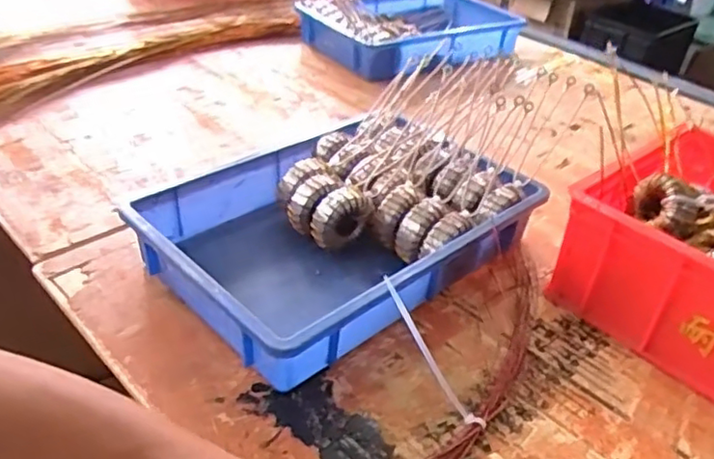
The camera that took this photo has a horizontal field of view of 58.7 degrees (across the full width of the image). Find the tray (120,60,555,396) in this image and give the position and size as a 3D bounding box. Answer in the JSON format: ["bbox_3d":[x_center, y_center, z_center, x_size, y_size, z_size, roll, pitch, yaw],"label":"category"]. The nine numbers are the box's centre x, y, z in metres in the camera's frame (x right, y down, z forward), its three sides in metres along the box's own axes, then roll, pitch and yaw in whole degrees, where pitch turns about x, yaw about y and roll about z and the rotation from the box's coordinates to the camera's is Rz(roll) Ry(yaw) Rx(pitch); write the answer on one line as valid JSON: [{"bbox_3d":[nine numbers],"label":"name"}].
[{"bbox_3d":[-0.019,-0.005,0.762,0.418,0.098,0.293,-28,47,-37],"label":"tray"}]

